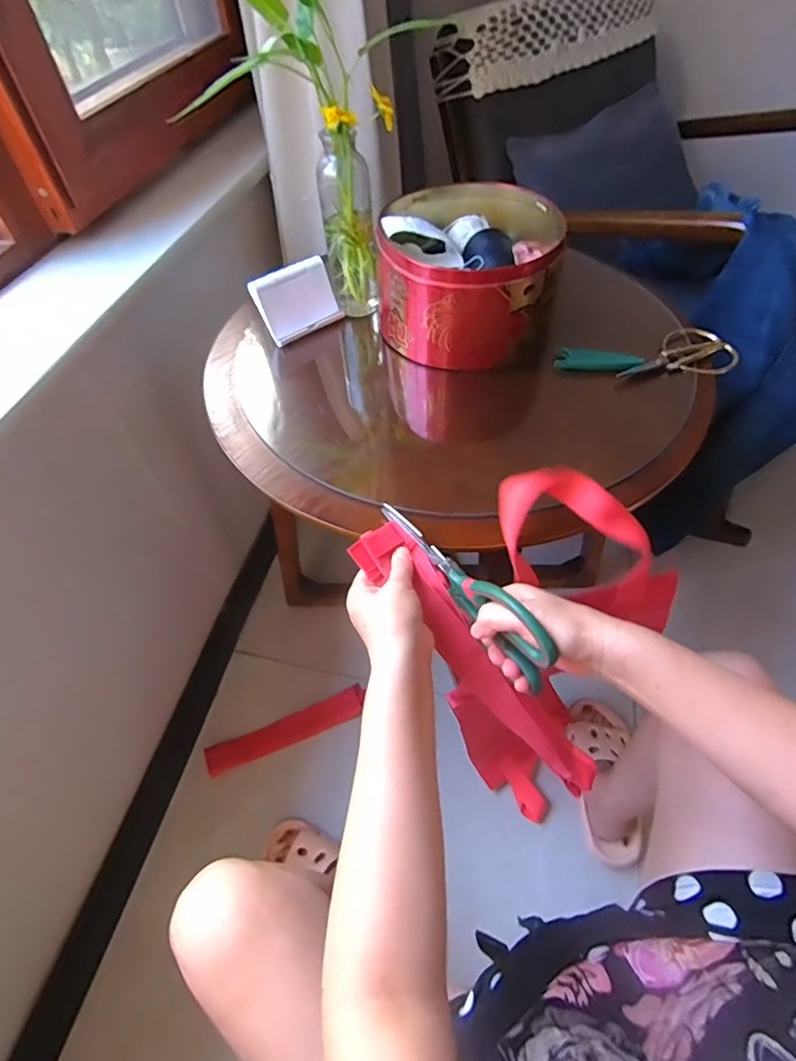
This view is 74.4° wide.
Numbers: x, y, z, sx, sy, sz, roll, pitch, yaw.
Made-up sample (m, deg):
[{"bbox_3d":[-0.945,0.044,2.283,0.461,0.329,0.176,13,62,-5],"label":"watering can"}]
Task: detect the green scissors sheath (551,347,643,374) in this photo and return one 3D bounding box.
[{"bbox_3d":[0.224,-0.189,0.588,0.090,0.016,0.023,8,54,9],"label":"green scissors sheath"}]

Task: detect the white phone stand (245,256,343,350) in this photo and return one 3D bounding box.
[{"bbox_3d":[-0.121,-0.280,0.638,0.102,0.076,0.013,-37,29,-26],"label":"white phone stand"}]

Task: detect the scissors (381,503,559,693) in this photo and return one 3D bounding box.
[{"bbox_3d":[0.046,0.041,0.421,0.012,0.062,0.197,-31,52,-19],"label":"scissors"}]

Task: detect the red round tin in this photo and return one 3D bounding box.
[{"bbox_3d":[0.085,-0.311,0.621,0.195,0.109,0.234,7,54,8],"label":"red round tin"}]

